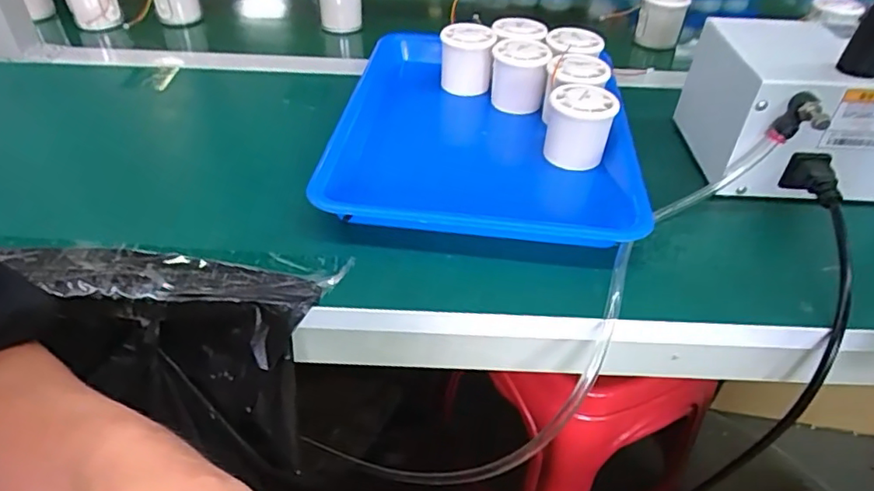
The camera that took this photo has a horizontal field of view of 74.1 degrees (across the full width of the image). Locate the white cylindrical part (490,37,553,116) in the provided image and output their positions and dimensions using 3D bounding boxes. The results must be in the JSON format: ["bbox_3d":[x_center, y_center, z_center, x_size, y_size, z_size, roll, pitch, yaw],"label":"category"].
[{"bbox_3d":[0.083,-0.170,0.586,0.054,0.061,0.051,1,40,-1],"label":"white cylindrical part"}]

